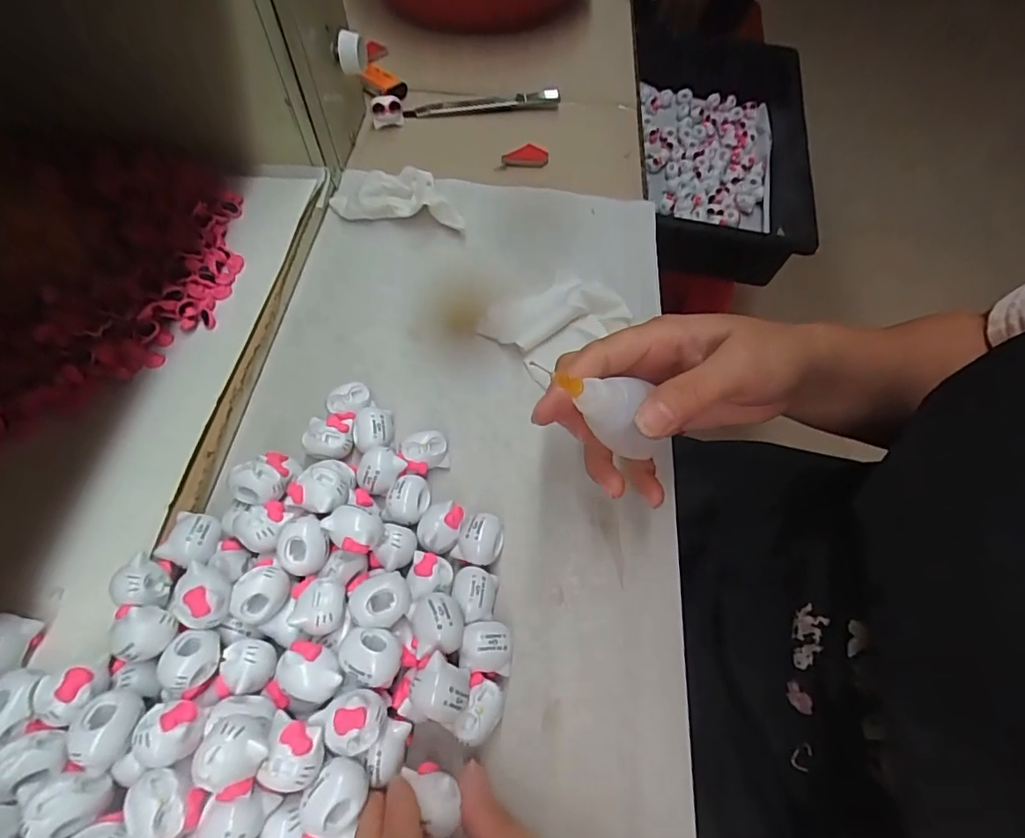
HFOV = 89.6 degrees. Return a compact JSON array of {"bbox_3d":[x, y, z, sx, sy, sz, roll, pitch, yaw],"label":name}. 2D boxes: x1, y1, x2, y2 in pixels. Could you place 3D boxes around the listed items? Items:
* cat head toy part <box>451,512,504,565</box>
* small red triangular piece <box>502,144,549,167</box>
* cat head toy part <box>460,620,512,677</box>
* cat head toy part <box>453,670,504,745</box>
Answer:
[{"bbox_3d":[-0.016,0.060,0.257,0.022,0.018,0.024,10,63,7],"label":"cat head toy part"},{"bbox_3d":[0.010,-0.211,0.415,0.037,0.010,0.018,-9,62,-3],"label":"small red triangular piece"},{"bbox_3d":[-0.011,0.103,0.233,0.021,0.019,0.021,1,62,3],"label":"cat head toy part"},{"bbox_3d":[-0.013,0.124,0.222,0.016,0.018,0.027,15,63,10],"label":"cat head toy part"}]

